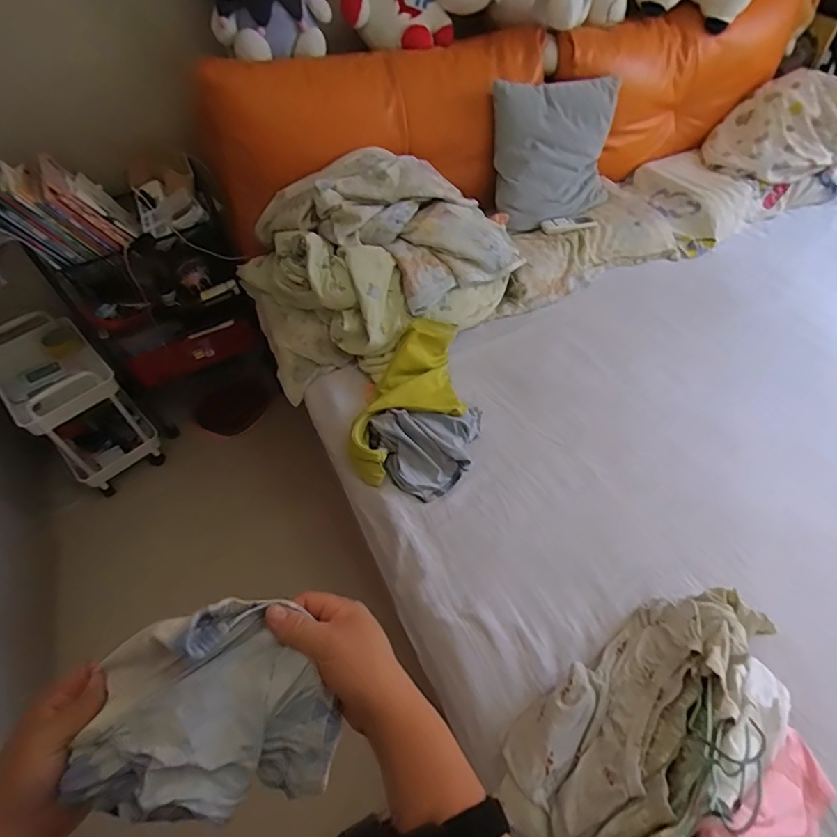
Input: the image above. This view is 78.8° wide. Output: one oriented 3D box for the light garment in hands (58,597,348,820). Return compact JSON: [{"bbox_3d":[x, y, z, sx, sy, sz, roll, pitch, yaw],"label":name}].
[{"bbox_3d":[-0.159,0.218,0.370,0.179,0.098,0.118,-13,53,-8],"label":"light garment in hands"}]

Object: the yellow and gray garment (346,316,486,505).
[{"bbox_3d":[0.017,-0.040,1.109,0.241,0.103,0.402,14,54,13],"label":"yellow and gray garment"}]

